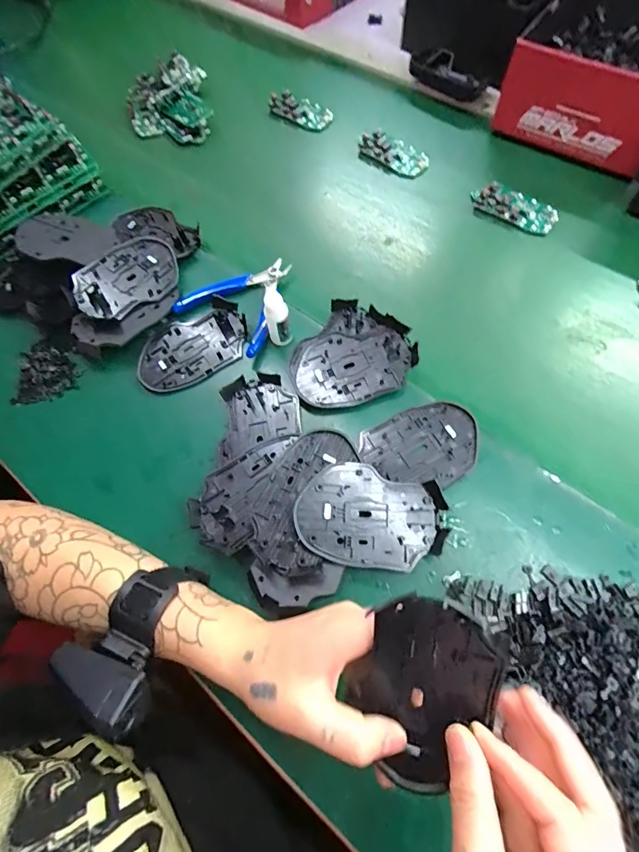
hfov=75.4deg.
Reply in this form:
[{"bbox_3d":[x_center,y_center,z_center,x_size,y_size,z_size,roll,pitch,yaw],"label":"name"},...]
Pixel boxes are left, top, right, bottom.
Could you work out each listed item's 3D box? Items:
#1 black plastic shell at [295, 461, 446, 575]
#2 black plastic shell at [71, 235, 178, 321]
[{"bbox_3d":[0.041,0.072,0.321,0.113,0.013,0.074,17,74,-5],"label":"black plastic shell"},{"bbox_3d":[-0.202,-0.156,0.438,0.106,0.026,0.080,-32,68,-11],"label":"black plastic shell"}]

